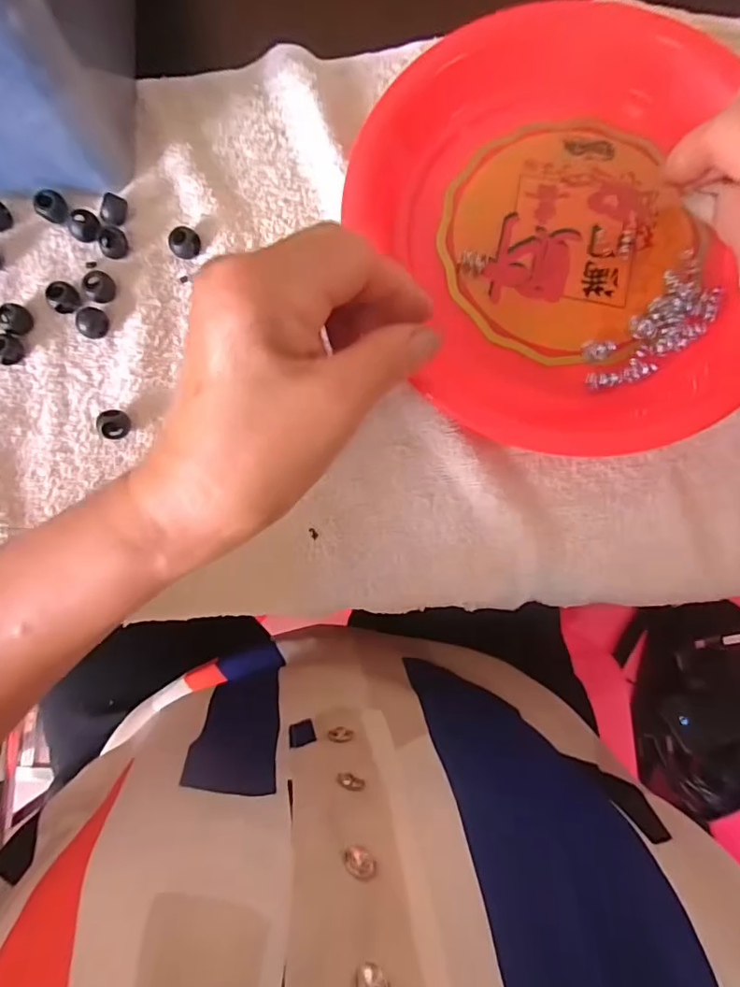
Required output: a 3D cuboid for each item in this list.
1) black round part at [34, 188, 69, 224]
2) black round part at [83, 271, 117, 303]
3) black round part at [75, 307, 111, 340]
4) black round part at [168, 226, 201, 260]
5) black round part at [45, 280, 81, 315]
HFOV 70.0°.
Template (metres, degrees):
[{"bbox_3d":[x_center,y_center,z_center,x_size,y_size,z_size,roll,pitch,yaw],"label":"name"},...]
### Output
[{"bbox_3d":[-0.170,-0.154,0.281,0.015,0.012,0.016,0,85,1],"label":"black round part"},{"bbox_3d":[-0.141,-0.108,0.276,0.012,0.011,0.015,40,87,4],"label":"black round part"},{"bbox_3d":[-0.144,-0.089,0.274,0.013,0.010,0.015,36,86,4],"label":"black round part"},{"bbox_3d":[-0.097,-0.131,0.277,0.015,0.012,0.012,-34,85,-2],"label":"black round part"},{"bbox_3d":[-0.160,-0.102,0.275,0.012,0.011,0.015,30,86,4],"label":"black round part"}]

